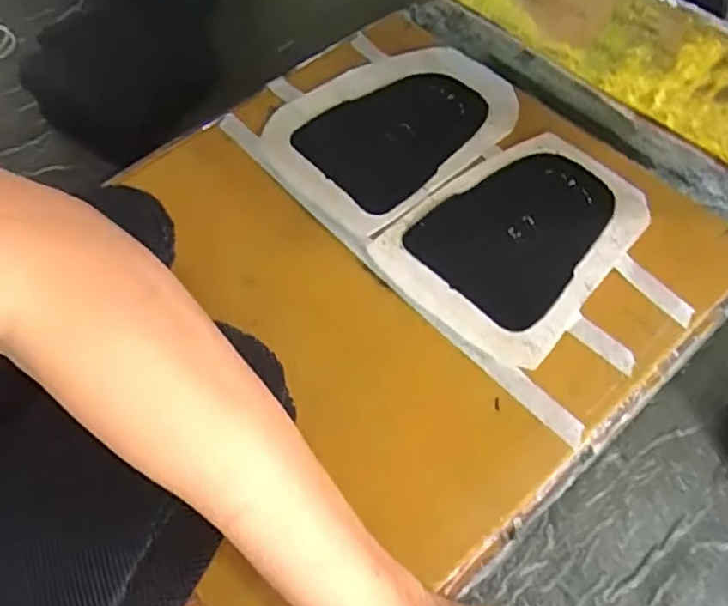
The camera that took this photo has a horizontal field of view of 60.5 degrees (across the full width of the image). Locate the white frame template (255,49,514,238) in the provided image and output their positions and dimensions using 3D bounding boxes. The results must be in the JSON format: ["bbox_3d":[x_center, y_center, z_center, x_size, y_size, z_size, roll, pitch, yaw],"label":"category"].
[{"bbox_3d":[0.029,-0.143,0.489,0.190,0.008,0.138,-35,65,-17],"label":"white frame template"}]

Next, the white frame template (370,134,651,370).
[{"bbox_3d":[0.113,-0.051,0.429,0.172,0.004,0.134,-40,66,-19],"label":"white frame template"}]

